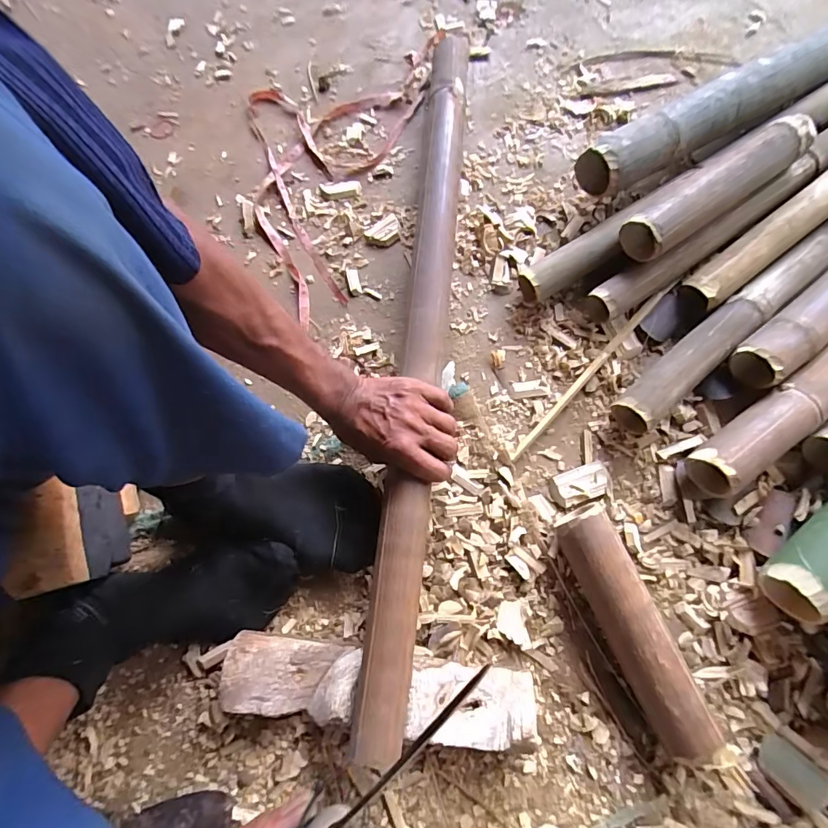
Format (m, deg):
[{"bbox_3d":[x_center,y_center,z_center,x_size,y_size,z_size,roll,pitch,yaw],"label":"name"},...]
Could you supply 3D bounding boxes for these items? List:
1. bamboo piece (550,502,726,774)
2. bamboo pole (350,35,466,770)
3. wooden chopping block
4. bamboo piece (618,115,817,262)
[{"bbox_3d":[0.220,0.215,0.464,0.054,0.054,0.246,-24,76,-4],"label":"bamboo piece"},{"bbox_3d":[0.010,-0.092,0.521,0.054,0.060,0.834,5,74,3],"label":"bamboo pole"},{"bbox_3d":[-0.035,0.276,0.456,0.297,0.057,0.074,7,76,3],"label":"wooden chopping block"},{"bbox_3d":[0.365,-0.273,0.545,0.252,0.054,0.058,-34,77,-7],"label":"bamboo piece"}]

